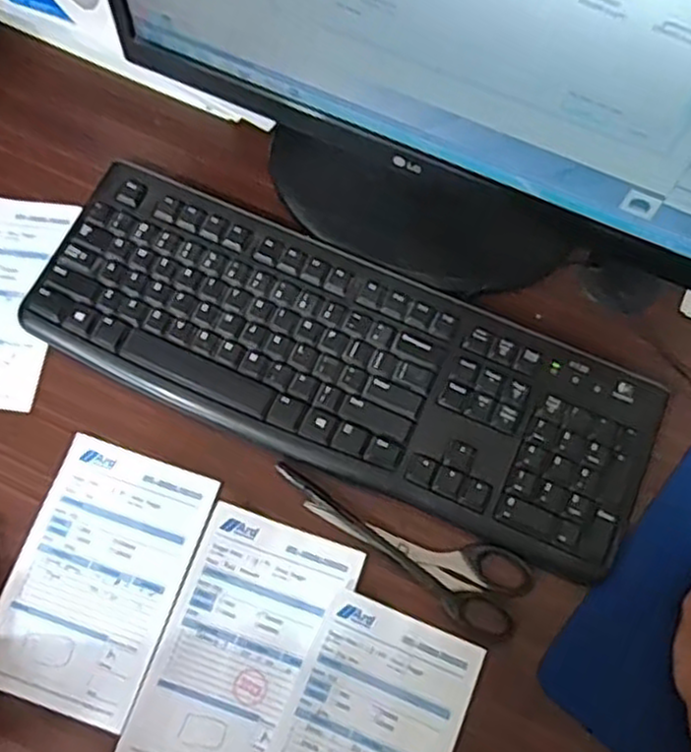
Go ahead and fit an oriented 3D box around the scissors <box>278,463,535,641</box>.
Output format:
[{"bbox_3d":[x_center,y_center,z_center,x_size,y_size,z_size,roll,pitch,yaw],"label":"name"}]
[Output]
[{"bbox_3d":[0.034,0.110,0.489,0.178,0.006,0.052,26,76,8],"label":"scissors"}]

